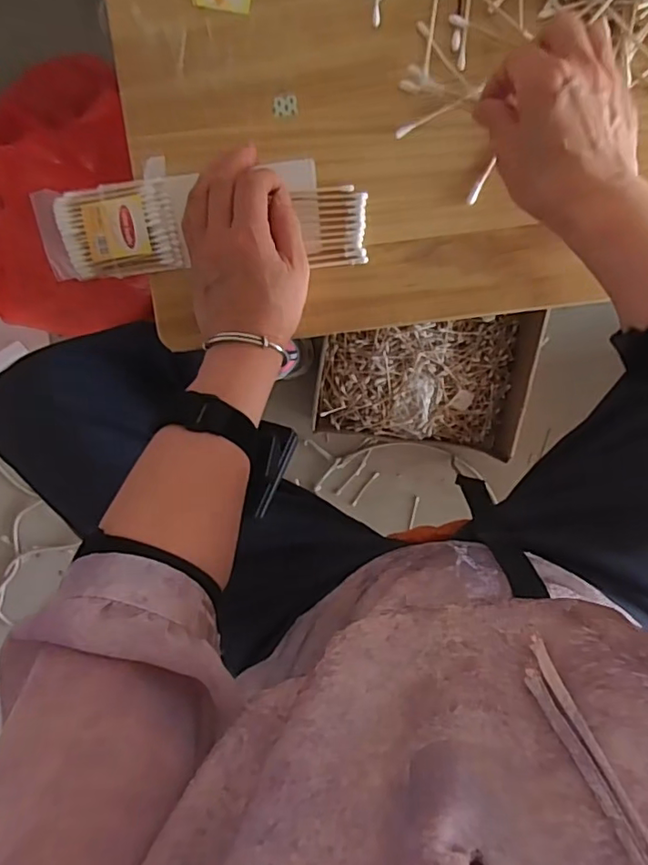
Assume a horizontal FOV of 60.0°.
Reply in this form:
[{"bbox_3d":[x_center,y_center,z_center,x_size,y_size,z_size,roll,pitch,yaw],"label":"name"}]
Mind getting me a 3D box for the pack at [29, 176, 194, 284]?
[{"bbox_3d":[-0.155,-0.146,0.408,0.095,0.015,0.063,-7,98,4],"label":"pack"}]

